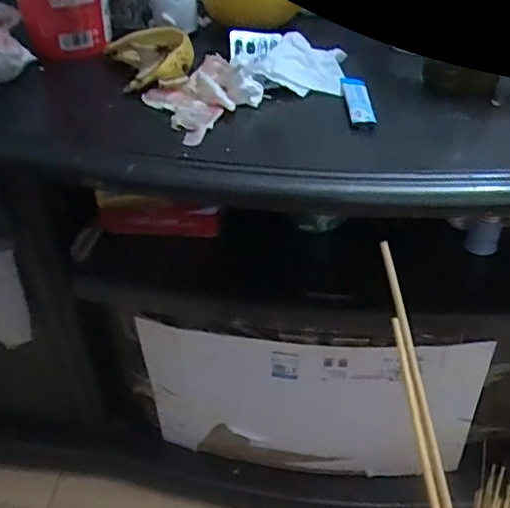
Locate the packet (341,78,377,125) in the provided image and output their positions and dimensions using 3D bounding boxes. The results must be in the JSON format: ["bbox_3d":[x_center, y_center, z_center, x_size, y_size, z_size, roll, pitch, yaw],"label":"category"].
[{"bbox_3d":[0.099,-0.147,0.578,0.023,0.010,0.095,0,39,1],"label":"packet"}]

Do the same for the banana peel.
[{"bbox_3d":[-0.109,-0.212,0.643,0.084,0.040,0.101,-3,39,-3],"label":"banana peel"}]

